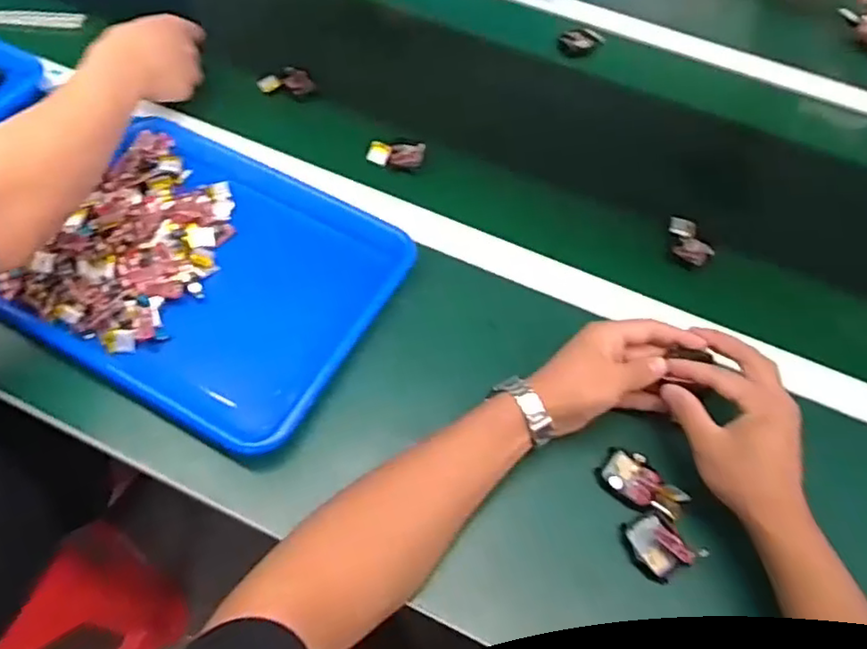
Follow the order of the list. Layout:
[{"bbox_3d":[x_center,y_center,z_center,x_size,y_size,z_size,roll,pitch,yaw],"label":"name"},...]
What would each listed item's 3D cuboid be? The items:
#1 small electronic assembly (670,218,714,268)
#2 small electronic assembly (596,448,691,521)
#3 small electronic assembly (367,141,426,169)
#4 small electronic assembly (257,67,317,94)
[{"bbox_3d":[0.256,-0.082,0.642,0.035,0.019,0.056,-1,58,-5],"label":"small electronic assembly"},{"bbox_3d":[0.164,0.124,0.505,0.066,0.013,0.037,34,62,16],"label":"small electronic assembly"},{"bbox_3d":[-0.040,-0.181,0.687,0.059,0.011,0.029,3,58,-2],"label":"small electronic assembly"},{"bbox_3d":[-0.167,-0.276,0.738,0.062,0.018,0.029,-6,59,-8],"label":"small electronic assembly"}]

